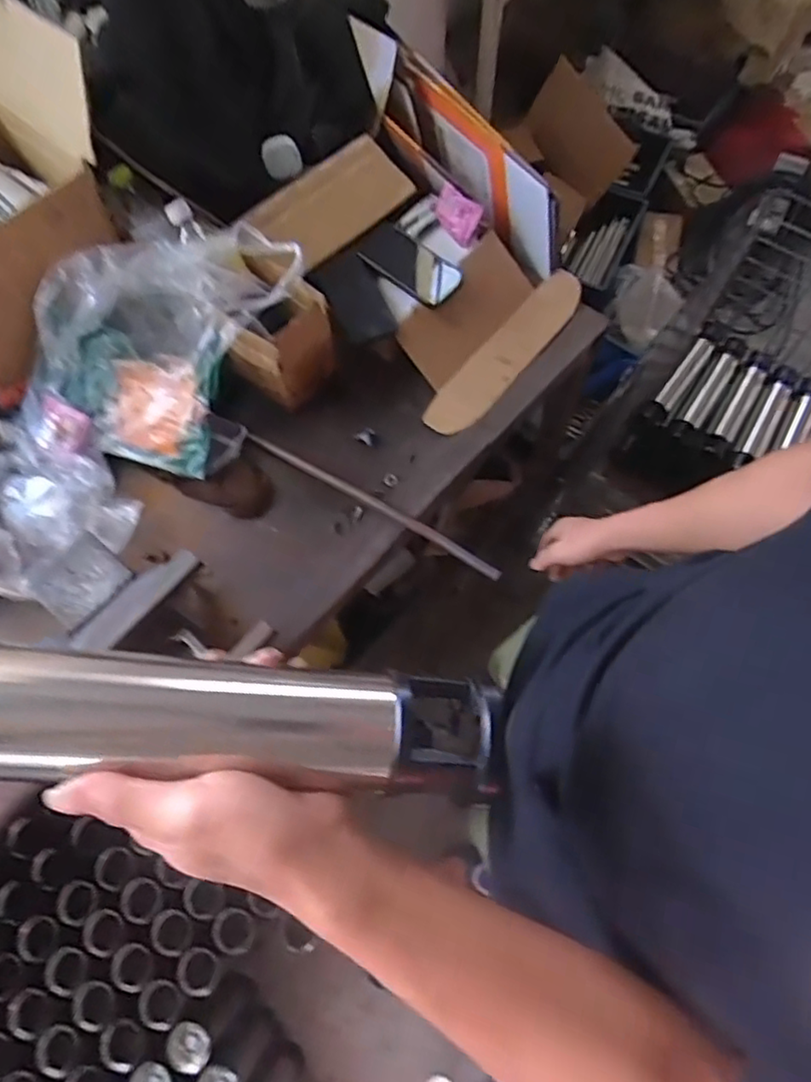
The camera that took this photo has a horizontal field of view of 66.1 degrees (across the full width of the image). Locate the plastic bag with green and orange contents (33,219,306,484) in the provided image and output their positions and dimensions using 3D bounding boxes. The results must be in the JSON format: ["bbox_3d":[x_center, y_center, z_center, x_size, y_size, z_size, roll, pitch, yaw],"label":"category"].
[{"bbox_3d":[-0.304,-0.273,0.837,0.227,0.190,0.323,27,70,12],"label":"plastic bag with green and orange contents"}]

